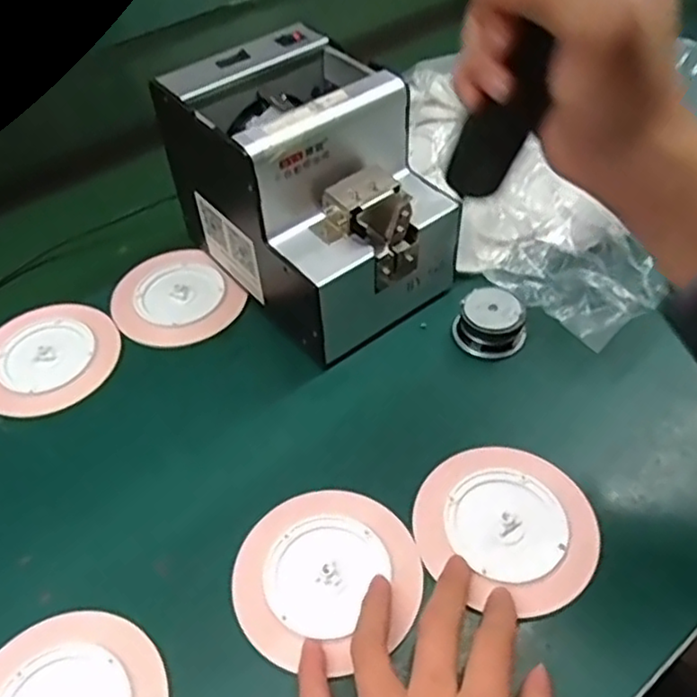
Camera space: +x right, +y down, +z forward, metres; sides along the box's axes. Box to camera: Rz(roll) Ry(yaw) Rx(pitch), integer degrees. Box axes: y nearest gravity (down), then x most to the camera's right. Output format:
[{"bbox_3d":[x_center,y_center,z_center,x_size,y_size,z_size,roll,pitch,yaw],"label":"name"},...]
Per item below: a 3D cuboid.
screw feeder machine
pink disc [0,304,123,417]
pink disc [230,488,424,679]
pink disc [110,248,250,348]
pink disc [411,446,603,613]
[{"bbox_3d":[-0.022,-0.109,0.483,0.127,0.146,0.171,-33,55,-23],"label":"screw feeder machine"},{"bbox_3d":[-0.215,0.006,0.488,0.094,0.008,0.096,-2,49,2],"label":"pink disc"},{"bbox_3d":[-0.012,0.124,0.376,0.099,0.007,0.095,-2,49,2],"label":"pink disc"},{"bbox_3d":[-0.132,-0.038,0.522,0.088,0.008,0.096,-2,49,2],"label":"pink disc"},{"bbox_3d":[0.090,0.099,0.391,0.098,0.008,0.094,-2,49,2],"label":"pink disc"}]

